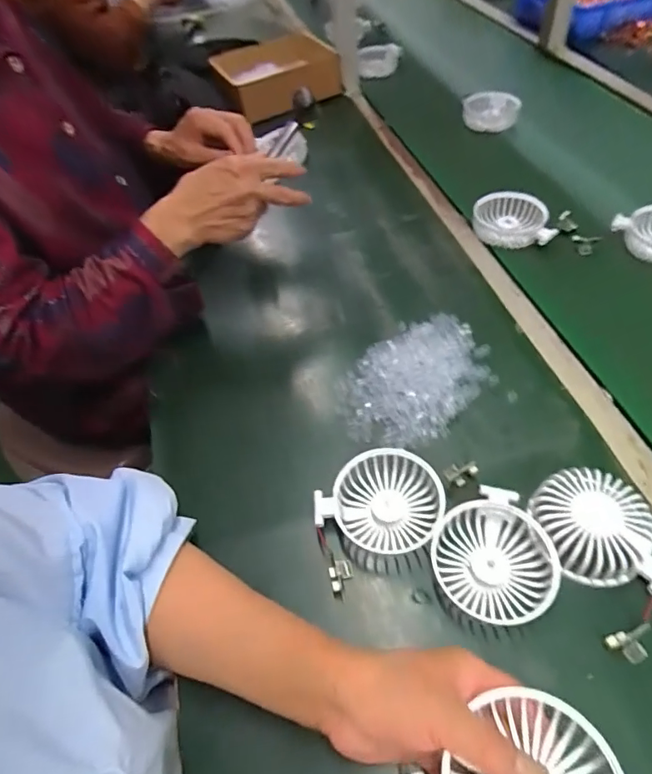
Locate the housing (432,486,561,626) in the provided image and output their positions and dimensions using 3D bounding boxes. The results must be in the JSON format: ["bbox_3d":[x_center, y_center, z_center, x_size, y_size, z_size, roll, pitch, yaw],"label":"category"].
[{"bbox_3d":[0.132,0.130,0.378,0.086,0.026,0.086,-32,55,-19],"label":"housing"}]

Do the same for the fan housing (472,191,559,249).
[{"bbox_3d":[0.244,-0.219,0.644,0.097,0.028,0.086,8,53,12],"label":"fan housing"}]

